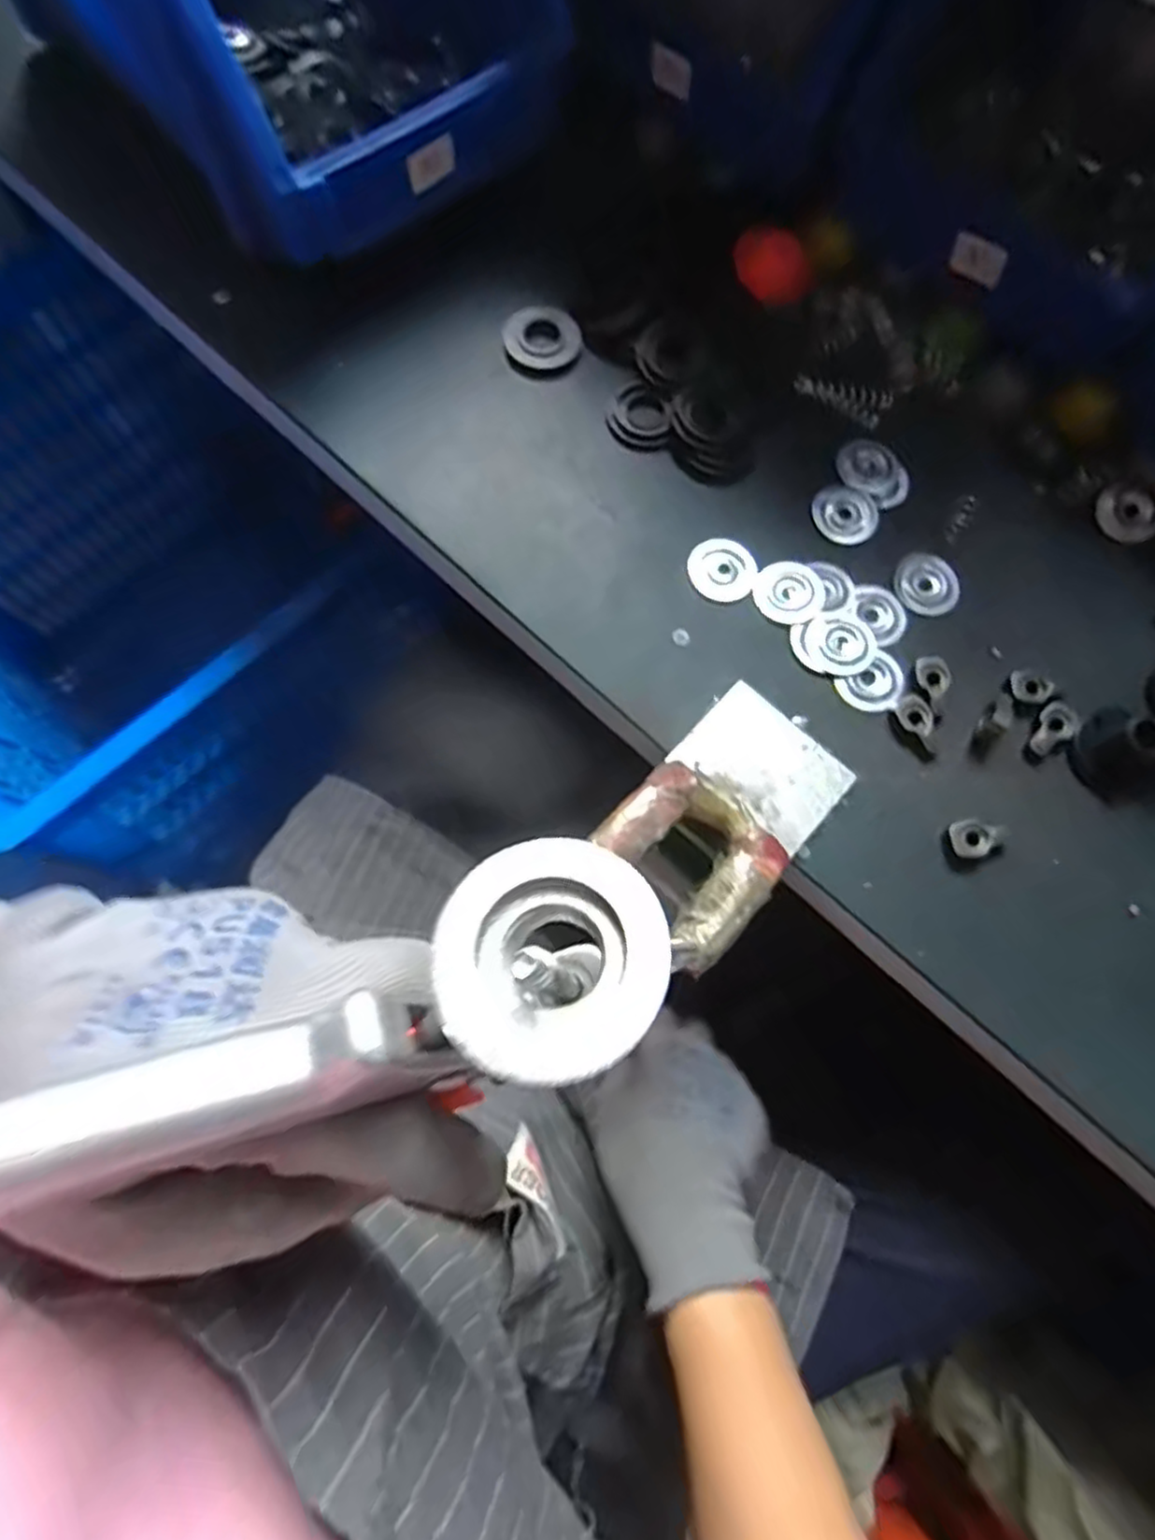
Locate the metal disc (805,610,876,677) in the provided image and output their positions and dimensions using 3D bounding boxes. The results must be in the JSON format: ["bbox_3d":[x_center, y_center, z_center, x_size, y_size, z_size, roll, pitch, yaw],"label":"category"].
[{"bbox_3d":[0.135,-0.066,0.365,0.034,0.004,0.034,0,73,-1],"label":"metal disc"}]

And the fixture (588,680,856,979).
[{"bbox_3d":[0.066,0.021,0.325,0.074,0.036,0.129,41,78,9],"label":"fixture"}]

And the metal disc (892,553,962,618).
[{"bbox_3d":[0.184,-0.098,0.376,0.033,0.004,0.035,0,73,-1],"label":"metal disc"}]

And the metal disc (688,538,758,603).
[{"bbox_3d":[0.076,-0.105,0.377,0.034,0.005,0.036,0,73,-1],"label":"metal disc"}]

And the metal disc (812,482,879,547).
[{"bbox_3d":[0.145,-0.139,0.387,0.033,0.004,0.036,0,73,-1],"label":"metal disc"}]

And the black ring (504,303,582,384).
[{"bbox_3d":[-0.020,-0.243,0.406,0.042,0.005,0.044,-8,73,-4],"label":"black ring"}]

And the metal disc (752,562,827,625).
[{"bbox_3d":[0.110,-0.092,0.373,0.036,0.004,0.036,0,73,0],"label":"metal disc"}]

